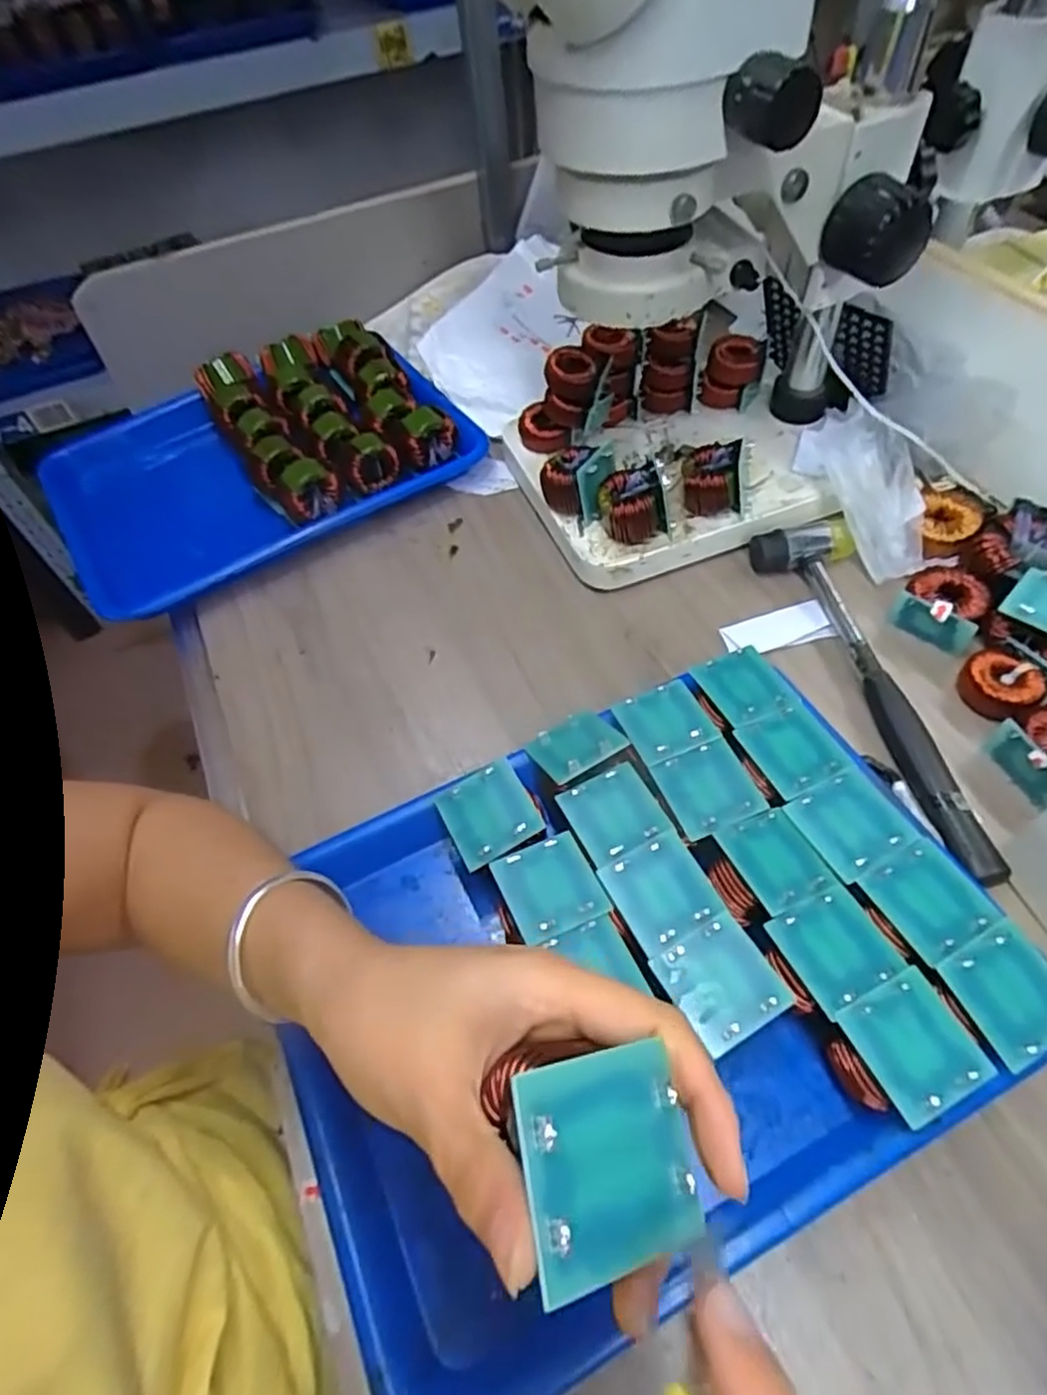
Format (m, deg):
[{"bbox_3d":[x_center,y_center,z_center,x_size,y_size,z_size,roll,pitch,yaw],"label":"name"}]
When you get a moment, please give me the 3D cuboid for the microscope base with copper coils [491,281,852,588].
[{"bbox_3d":[0.112,-0.194,0.535,0.216,0.090,0.187,-16,55,-6],"label":"microscope base with copper coils"}]

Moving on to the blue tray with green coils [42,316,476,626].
[{"bbox_3d":[-0.225,-0.204,0.593,0.322,0.061,0.245,-30,57,-16],"label":"blue tray with green coils"}]

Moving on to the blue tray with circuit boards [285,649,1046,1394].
[{"bbox_3d":[0.046,0.126,0.340,0.308,0.054,0.245,-23,56,-11],"label":"blue tray with circuit boards"}]

